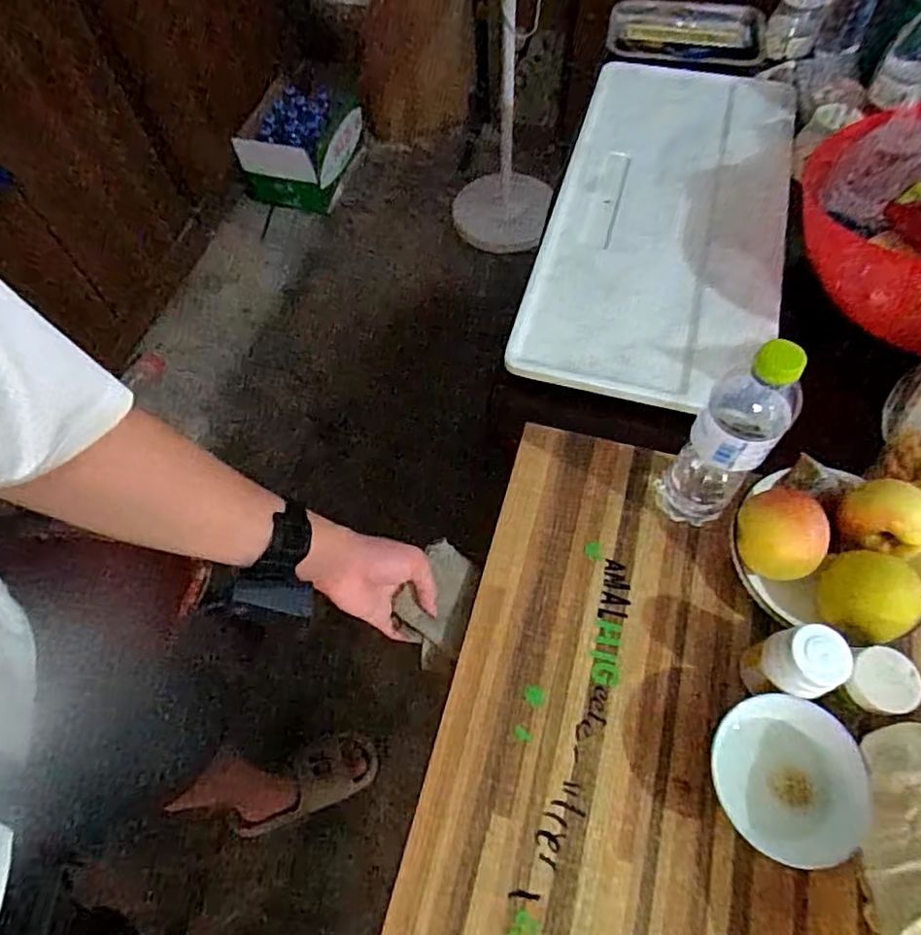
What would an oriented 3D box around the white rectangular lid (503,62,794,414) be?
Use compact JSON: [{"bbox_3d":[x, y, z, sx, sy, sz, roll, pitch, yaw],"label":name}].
[{"bbox_3d":[0.275,-0.350,0.819,0.287,0.025,0.619,14,63,11],"label":"white rectangular lid"}]

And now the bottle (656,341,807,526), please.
[{"bbox_3d":[0.227,-0.021,0.529,0.062,0.231,0.063,-1,62,3],"label":"bottle"}]

